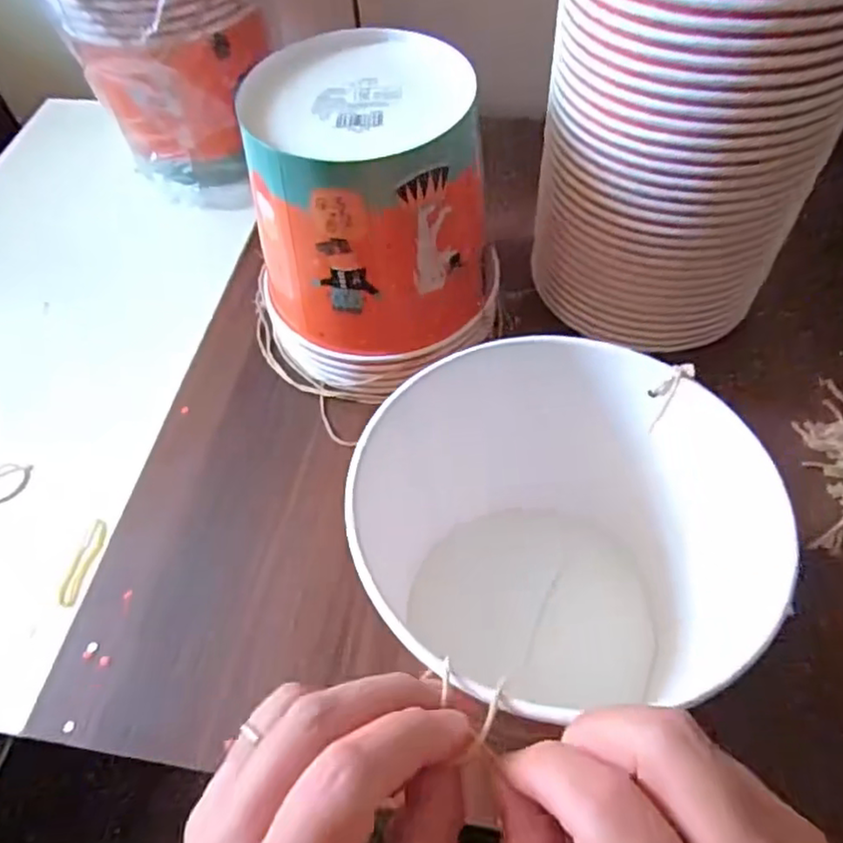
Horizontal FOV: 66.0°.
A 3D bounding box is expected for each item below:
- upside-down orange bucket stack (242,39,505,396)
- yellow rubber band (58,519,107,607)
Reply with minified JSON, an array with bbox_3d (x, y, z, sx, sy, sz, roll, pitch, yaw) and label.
[{"bbox_3d":[-0.028,-0.128,0.424,0.153,0.169,0.157,-7,57,0],"label":"upside-down orange bucket stack"},{"bbox_3d":[-0.204,0.085,0.392,0.012,0.004,0.053,9,58,10],"label":"yellow rubber band"}]

